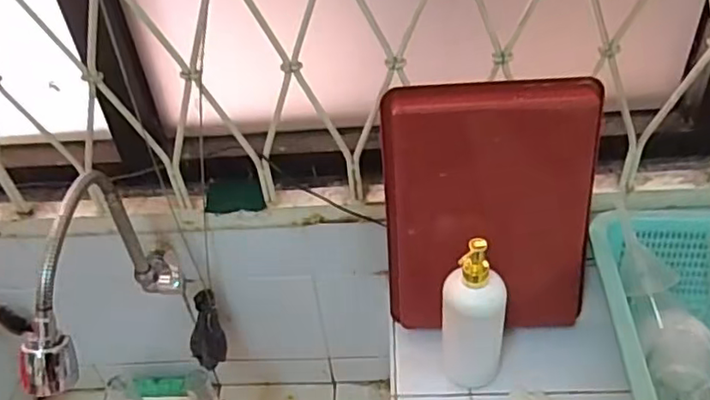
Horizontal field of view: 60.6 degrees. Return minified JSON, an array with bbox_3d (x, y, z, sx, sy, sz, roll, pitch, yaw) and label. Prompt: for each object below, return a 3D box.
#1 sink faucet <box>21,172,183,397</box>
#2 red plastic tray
[{"bbox_3d":[-0.279,0.091,0.676,0.046,0.225,0.274,0,41,7],"label":"sink faucet"},{"bbox_3d":[0.155,0.016,0.711,0.233,0.300,0.048,-4,27,3],"label":"red plastic tray"}]

